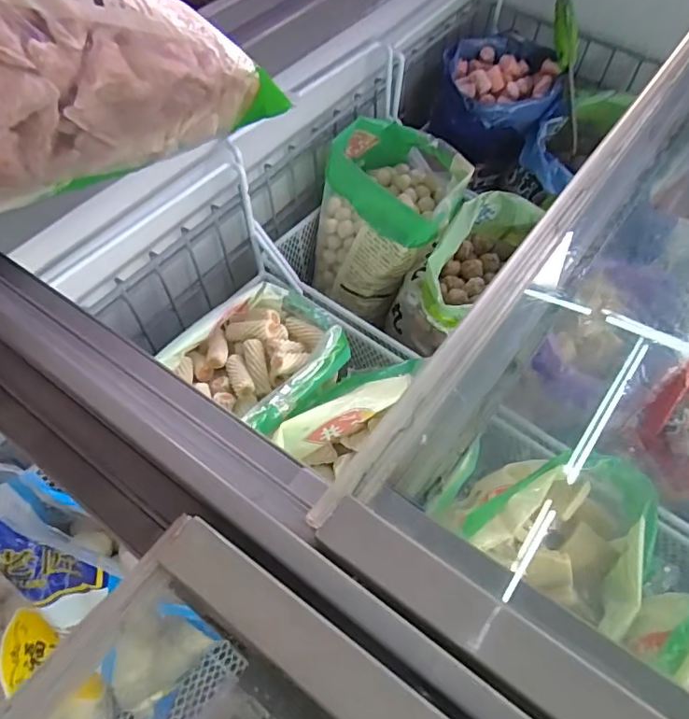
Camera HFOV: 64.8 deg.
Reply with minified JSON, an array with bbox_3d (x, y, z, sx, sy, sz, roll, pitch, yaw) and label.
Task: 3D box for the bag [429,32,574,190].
[{"bbox_3d":[0.214,-0.358,0.778,0.164,0.105,0.209,-3,58,-3],"label":"bag"}]

